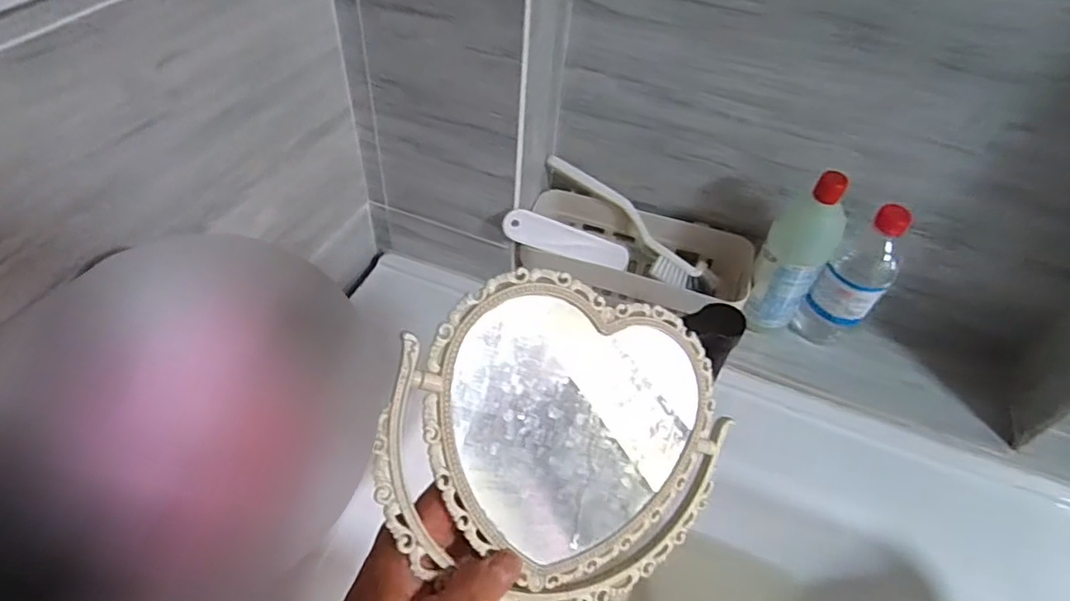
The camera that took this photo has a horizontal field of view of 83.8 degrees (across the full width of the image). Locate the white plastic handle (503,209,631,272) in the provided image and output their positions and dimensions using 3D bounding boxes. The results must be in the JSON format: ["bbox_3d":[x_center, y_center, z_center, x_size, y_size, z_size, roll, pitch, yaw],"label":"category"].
[{"bbox_3d":[0.037,-0.067,0.681,0.162,0.036,0.023,15,43,-27],"label":"white plastic handle"}]

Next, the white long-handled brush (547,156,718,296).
[{"bbox_3d":[0.114,-0.087,0.704,0.242,0.027,0.042,42,55,2],"label":"white long-handled brush"}]

